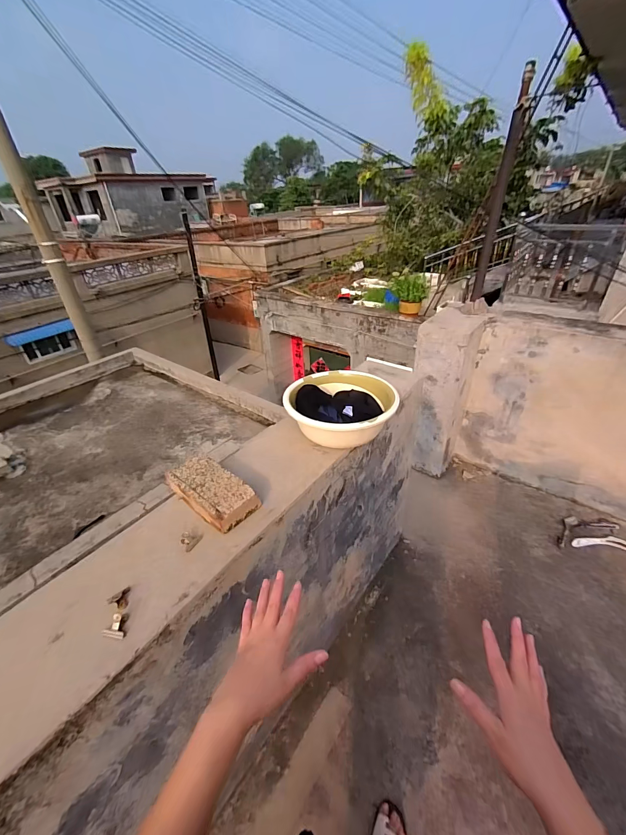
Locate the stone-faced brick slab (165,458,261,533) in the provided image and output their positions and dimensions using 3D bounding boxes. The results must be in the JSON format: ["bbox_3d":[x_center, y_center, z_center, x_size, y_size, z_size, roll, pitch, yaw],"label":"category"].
[{"bbox_3d":[-0.243,0.173,0.805,0.235,0.047,0.118,23,42,34],"label":"stone-faced brick slab"}]

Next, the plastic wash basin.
[{"bbox_3d":[0.079,-0.043,0.976,0.300,0.096,0.266,1,34,7],"label":"plastic wash basin"}]

